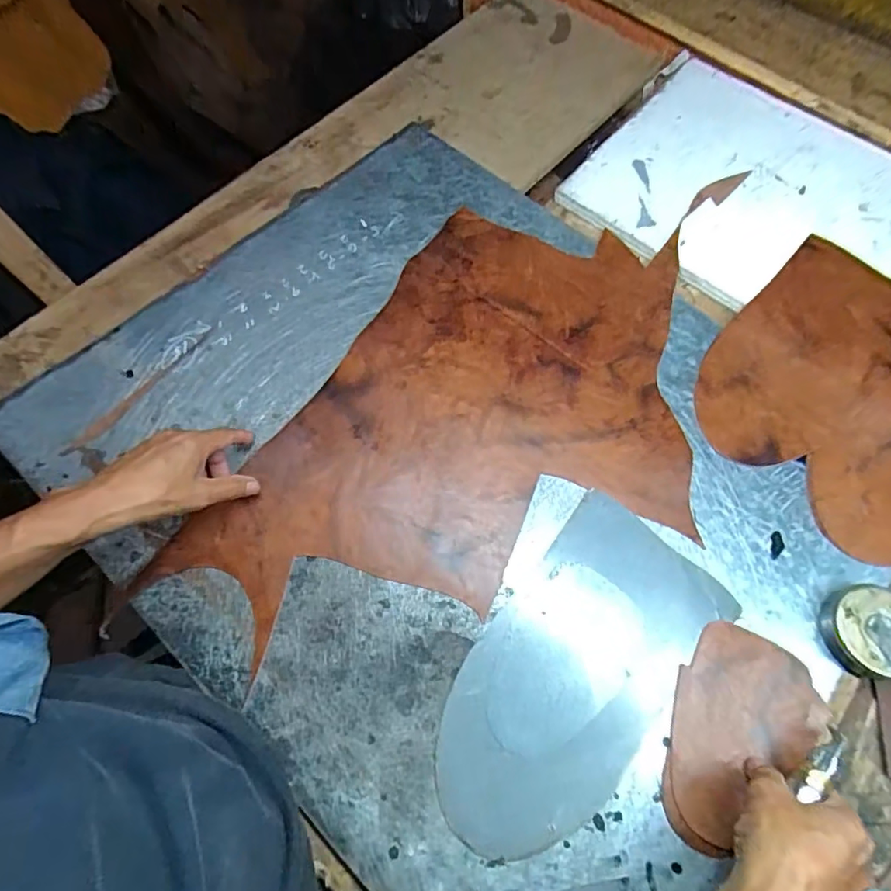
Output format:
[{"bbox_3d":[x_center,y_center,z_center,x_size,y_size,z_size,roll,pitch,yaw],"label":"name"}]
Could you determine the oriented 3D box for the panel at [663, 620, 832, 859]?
[{"bbox_3d":[0.235,0.236,0.438,0.104,0.018,0.171,39,74,13],"label":"panel"}]

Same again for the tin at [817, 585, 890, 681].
[{"bbox_3d":[0.374,0.162,0.467,0.067,0.033,0.071,-23,71,-8],"label":"tin"}]

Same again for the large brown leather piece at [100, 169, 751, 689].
[{"bbox_3d":[0.051,-0.017,0.547,0.375,0.009,0.581,32,70,11],"label":"large brown leather piece"}]

